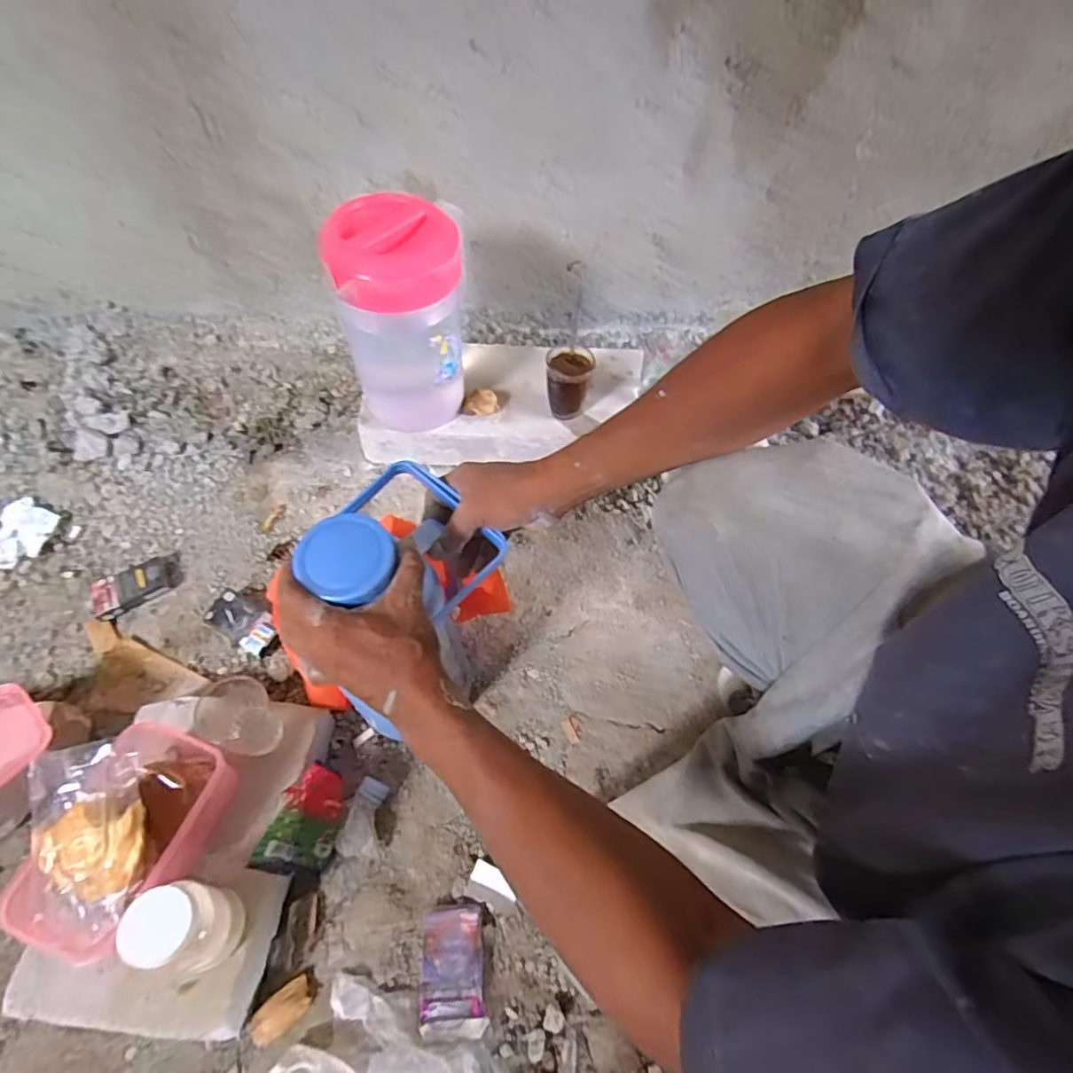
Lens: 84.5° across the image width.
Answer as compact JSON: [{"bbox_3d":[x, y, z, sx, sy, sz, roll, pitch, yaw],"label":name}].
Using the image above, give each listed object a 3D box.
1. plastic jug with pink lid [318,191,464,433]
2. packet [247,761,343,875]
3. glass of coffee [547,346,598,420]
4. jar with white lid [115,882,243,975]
[{"bbox_3d":[-0.168,-0.265,0.752,0.158,0.262,0.133,-5,57,-4],"label":"plastic jug with pink lid"},{"bbox_3d":[-0.239,0.292,0.612,0.018,0.083,0.103,0,61,31],"label":"packet"},{"bbox_3d":[0.047,-0.212,0.831,0.062,0.091,0.071,2,57,1],"label":"glass of coffee"},{"bbox_3d":[-0.300,0.339,0.513,0.055,0.113,0.064,-6,57,-4],"label":"jar with white lid"}]

